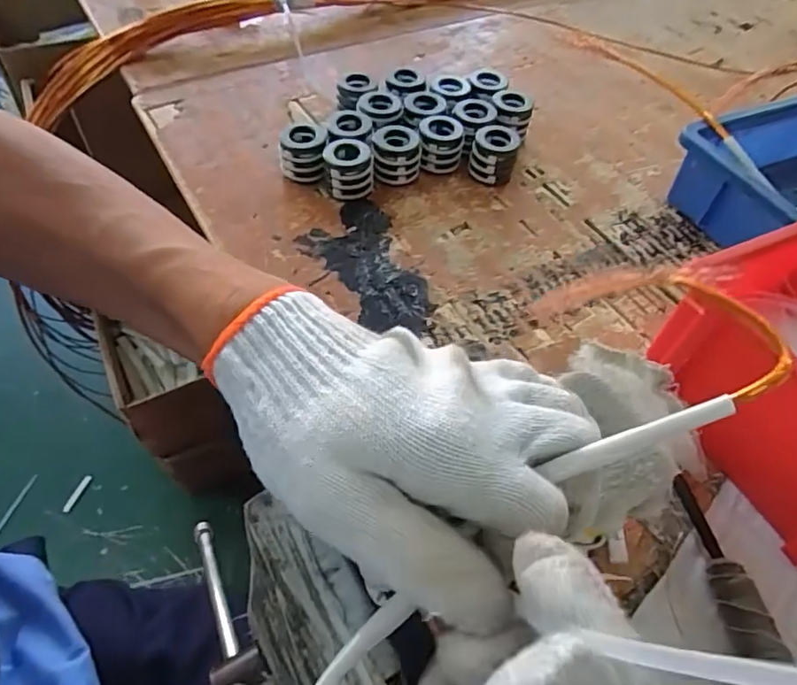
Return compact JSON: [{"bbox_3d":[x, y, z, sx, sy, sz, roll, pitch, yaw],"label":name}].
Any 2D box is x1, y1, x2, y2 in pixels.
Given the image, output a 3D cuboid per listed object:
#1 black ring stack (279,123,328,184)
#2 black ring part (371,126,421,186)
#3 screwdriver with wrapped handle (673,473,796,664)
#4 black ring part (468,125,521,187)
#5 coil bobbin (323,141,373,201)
[{"bbox_3d":[-0.097,-0.190,0.560,0.048,0.047,0.041,4,53,-2],"label":"black ring stack"},{"bbox_3d":[-0.003,-0.189,0.559,0.049,0.041,0.052,6,53,0],"label":"black ring part"},{"bbox_3d":[0.207,0.166,0.326,0.024,0.030,0.186,-3,53,-7],"label":"screwdriver with wrapped handle"},{"bbox_3d":[0.099,-0.194,0.573,0.045,0.046,0.045,14,53,6],"label":"black ring part"},{"bbox_3d":[-0.051,-0.170,0.544,0.046,0.041,0.047,-14,56,-15],"label":"coil bobbin"}]

